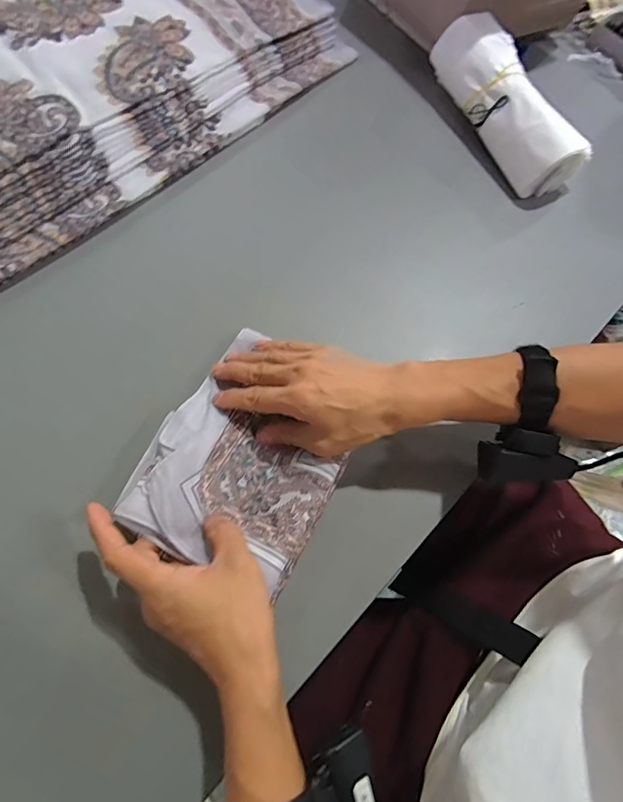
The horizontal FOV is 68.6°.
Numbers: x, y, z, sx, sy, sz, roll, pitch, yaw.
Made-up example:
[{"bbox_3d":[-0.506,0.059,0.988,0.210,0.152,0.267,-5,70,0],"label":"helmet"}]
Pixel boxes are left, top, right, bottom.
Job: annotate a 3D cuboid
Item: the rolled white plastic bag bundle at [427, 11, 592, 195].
[{"bbox_3d":[0.231,-0.354,0.546,0.070,0.071,0.228,-24,71,-11],"label":"rolled white plastic bag bundle"}]

